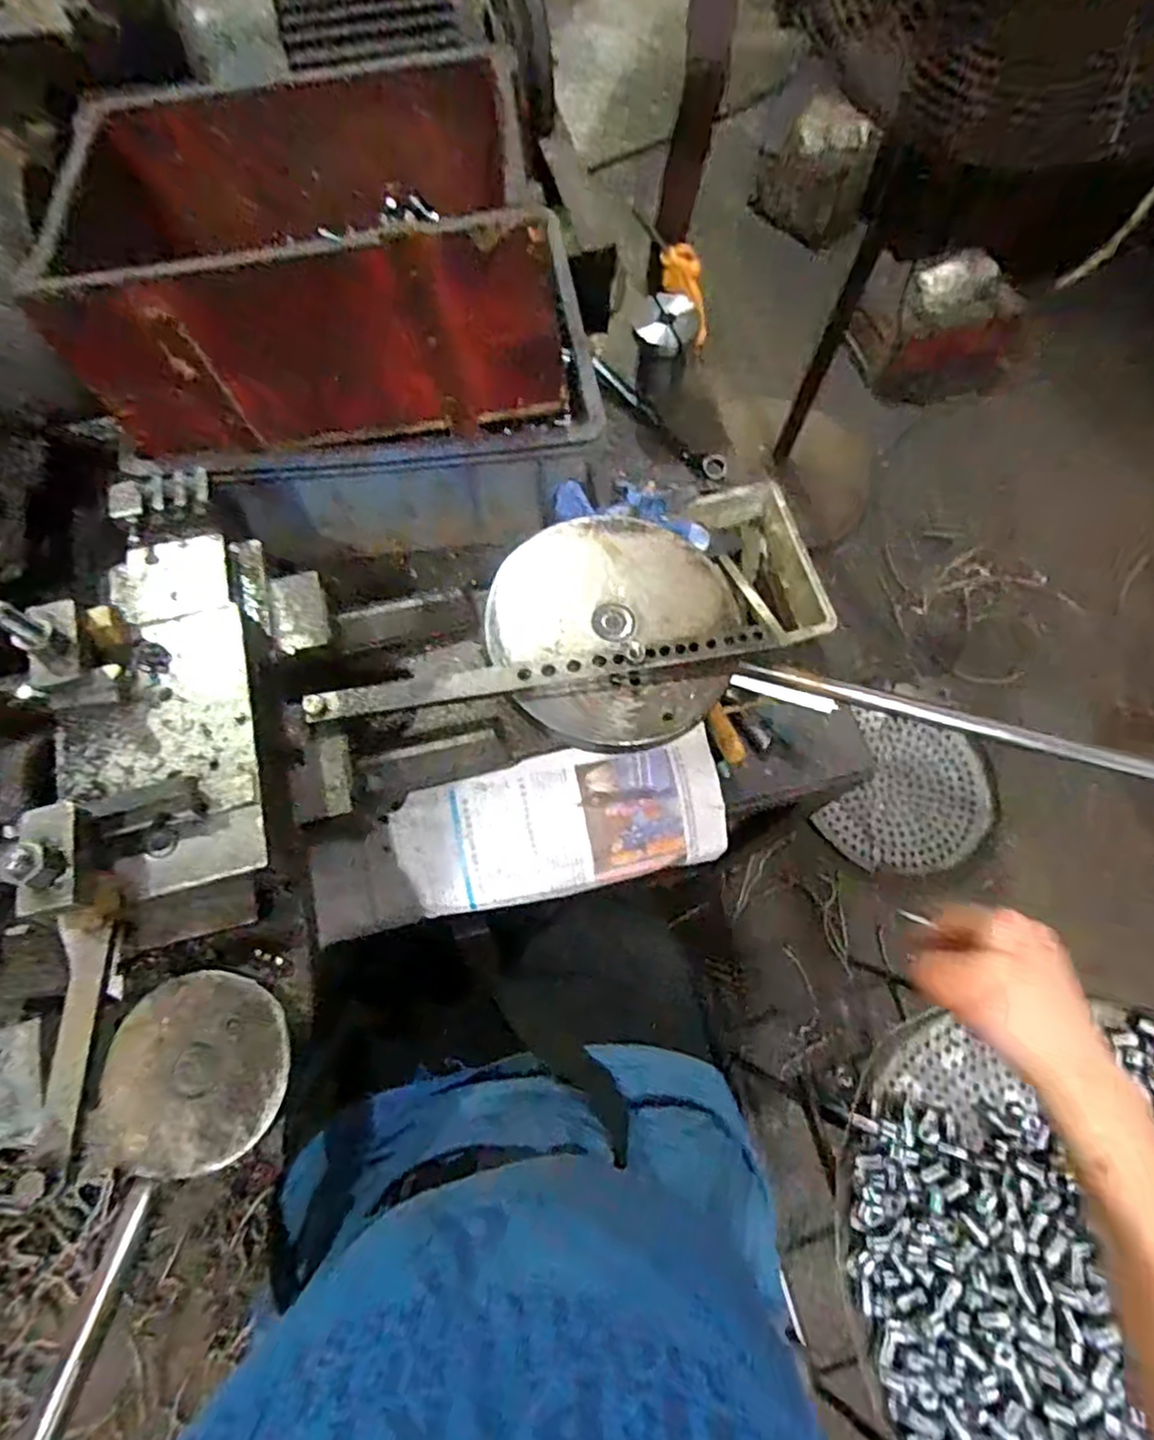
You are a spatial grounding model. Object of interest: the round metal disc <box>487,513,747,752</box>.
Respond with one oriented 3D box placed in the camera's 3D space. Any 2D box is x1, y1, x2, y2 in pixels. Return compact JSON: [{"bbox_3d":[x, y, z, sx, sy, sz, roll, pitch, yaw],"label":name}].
[{"bbox_3d":[0.031,-0.074,0.510,0.184,0.021,0.190,0,68,-1],"label":"round metal disc"}]

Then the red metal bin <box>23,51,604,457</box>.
[{"bbox_3d":[-0.190,-0.379,0.556,0.385,0.190,0.270,-7,68,-4],"label":"red metal bin"}]

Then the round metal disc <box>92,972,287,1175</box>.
[{"bbox_3d":[-0.211,0.195,0.371,0.099,0.014,0.101,0,68,-1],"label":"round metal disc"}]

